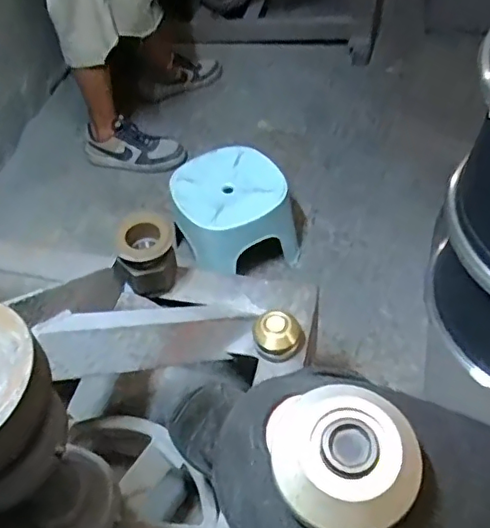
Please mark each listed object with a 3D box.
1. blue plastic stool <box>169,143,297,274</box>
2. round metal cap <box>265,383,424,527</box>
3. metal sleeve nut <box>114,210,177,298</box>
[{"bbox_3d":[-0.023,-0.094,1.203,0.236,0.191,0.198,-22,53,-13],"label":"blue plastic stool"},{"bbox_3d":[0.043,0.083,0.245,0.063,0.025,0.061,-1,51,4],"label":"round metal cap"},{"bbox_3d":[-0.142,-0.014,0.835,0.080,0.098,0.078,-2,51,3],"label":"metal sleeve nut"}]

